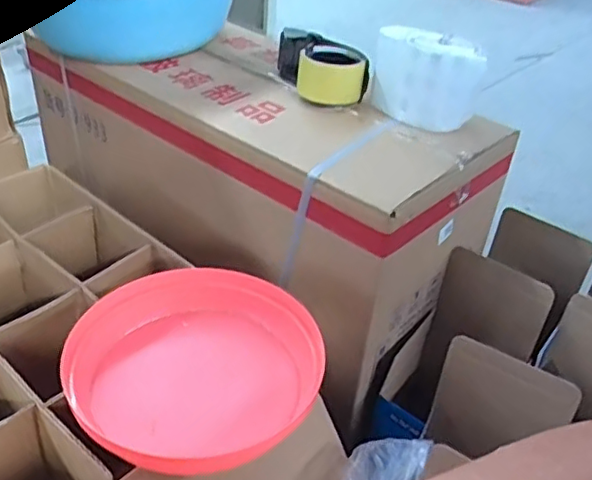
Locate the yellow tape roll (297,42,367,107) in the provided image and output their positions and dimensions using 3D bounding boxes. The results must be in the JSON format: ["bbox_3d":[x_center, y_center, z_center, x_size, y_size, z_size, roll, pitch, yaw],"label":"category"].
[{"bbox_3d":[0.045,-0.214,0.819,0.084,0.067,0.084,3,36,-2],"label":"yellow tape roll"}]

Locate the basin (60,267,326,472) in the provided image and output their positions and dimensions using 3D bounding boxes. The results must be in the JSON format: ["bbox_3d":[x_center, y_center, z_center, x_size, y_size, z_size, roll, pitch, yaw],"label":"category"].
[{"bbox_3d":[-0.091,0.113,0.576,0.226,0.055,0.202,-4,37,-12],"label":"basin"}]

